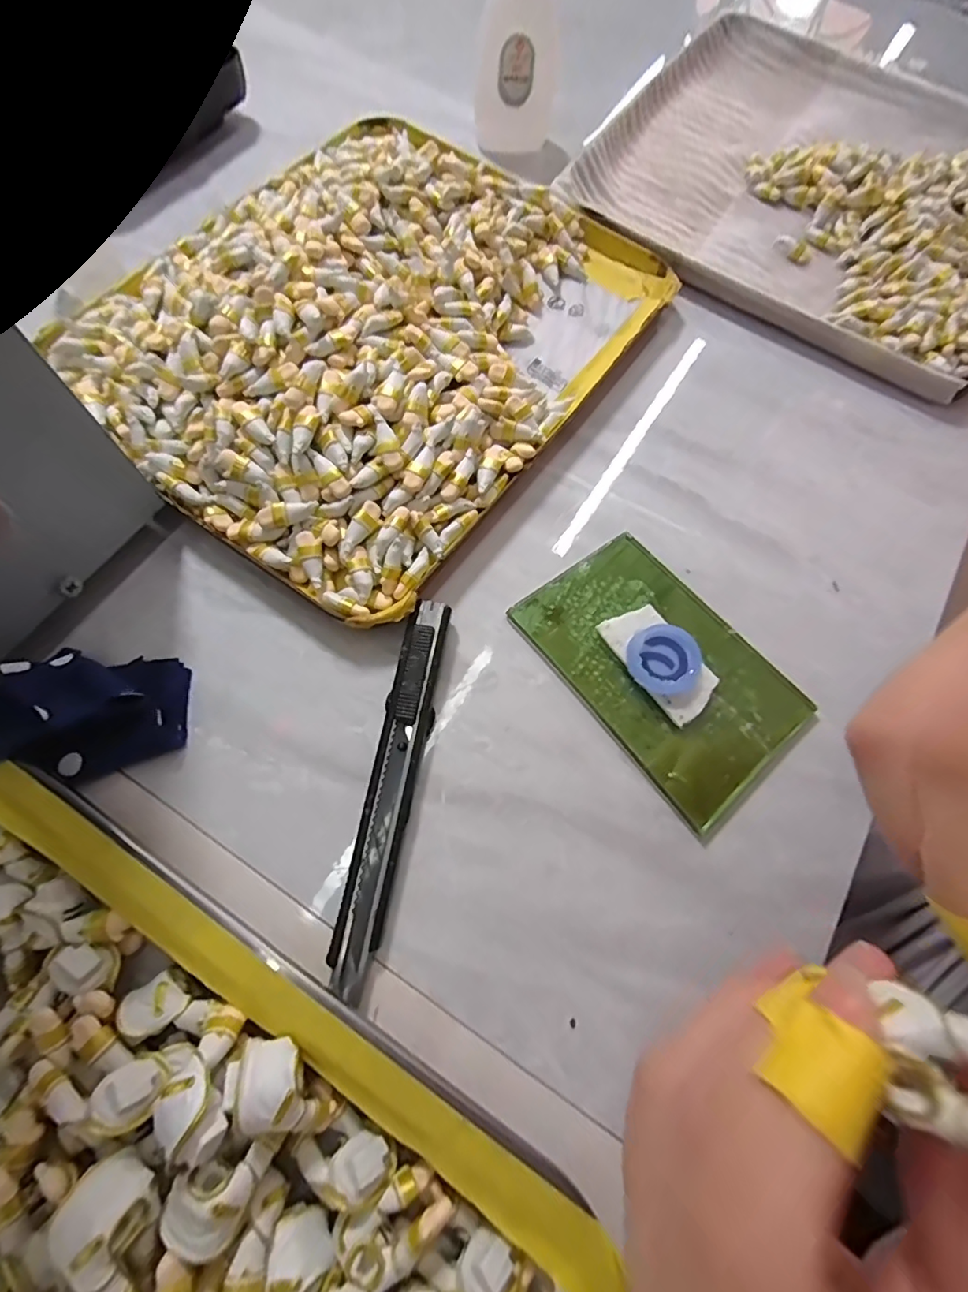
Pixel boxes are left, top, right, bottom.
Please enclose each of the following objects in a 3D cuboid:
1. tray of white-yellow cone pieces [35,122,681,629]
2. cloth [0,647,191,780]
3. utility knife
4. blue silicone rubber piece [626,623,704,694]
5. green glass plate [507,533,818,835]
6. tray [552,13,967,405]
[{"bbox_3d":[-0.048,-0.149,0.231,0.190,0.040,0.239,34,72,8],"label":"tray of white-yellow cone pieces"},{"bbox_3d":[-0.133,0.021,0.173,0.053,0.029,0.039,-5,71,-5],"label":"cloth"},{"bbox_3d":[-0.031,0.045,0.180,0.015,0.012,0.128,10,71,2],"label":"utility knife"},{"bbox_3d":[0.068,0.005,0.197,0.028,0.006,0.027,1,71,-3],"label":"blue silicone rubber piece"},{"bbox_3d":[0.068,0.007,0.202,0.066,0.005,0.101,-36,77,-15],"label":"green glass plate"},{"bbox_3d":[0.196,-0.264,0.295,0.239,0.023,0.234,31,72,7],"label":"tray"}]

